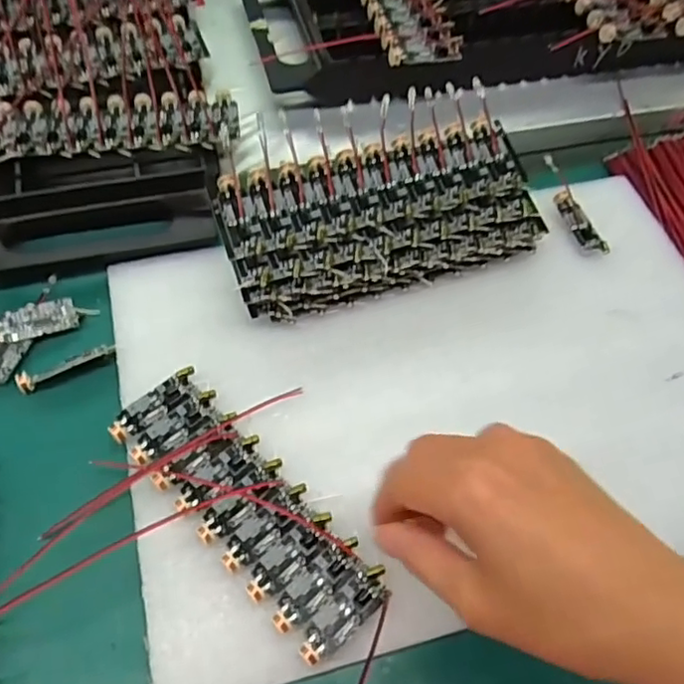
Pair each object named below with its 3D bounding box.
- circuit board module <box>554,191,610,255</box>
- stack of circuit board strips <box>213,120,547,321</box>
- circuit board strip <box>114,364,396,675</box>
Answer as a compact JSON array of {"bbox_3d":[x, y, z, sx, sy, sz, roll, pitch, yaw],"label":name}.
[{"bbox_3d":[0.139,-0.069,0.365,0.015,0.007,0.045,-17,62,-13],"label":"circuit board module"},{"bbox_3d":[0.021,-0.066,0.329,0.162,0.027,0.074,-16,79,-12],"label":"stack of circuit board strips"},{"bbox_3d":[-0.043,0.069,0.270,0.137,0.008,0.045,42,65,19],"label":"circuit board strip"}]

